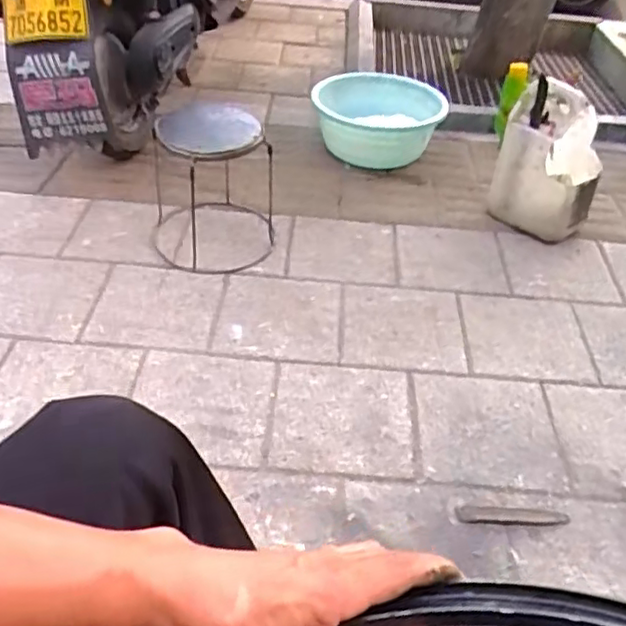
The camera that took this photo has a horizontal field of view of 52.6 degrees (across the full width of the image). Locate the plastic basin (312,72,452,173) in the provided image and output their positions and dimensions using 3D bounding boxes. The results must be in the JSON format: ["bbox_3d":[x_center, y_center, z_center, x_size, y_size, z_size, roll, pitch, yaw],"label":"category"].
[{"bbox_3d":[0.175,-0.556,1.810,0.346,0.174,0.337,3,42,-3],"label":"plastic basin"}]

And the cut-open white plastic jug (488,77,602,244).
[{"bbox_3d":[0.554,-0.347,1.480,0.232,0.333,0.232,18,44,15],"label":"cut-open white plastic jug"}]

